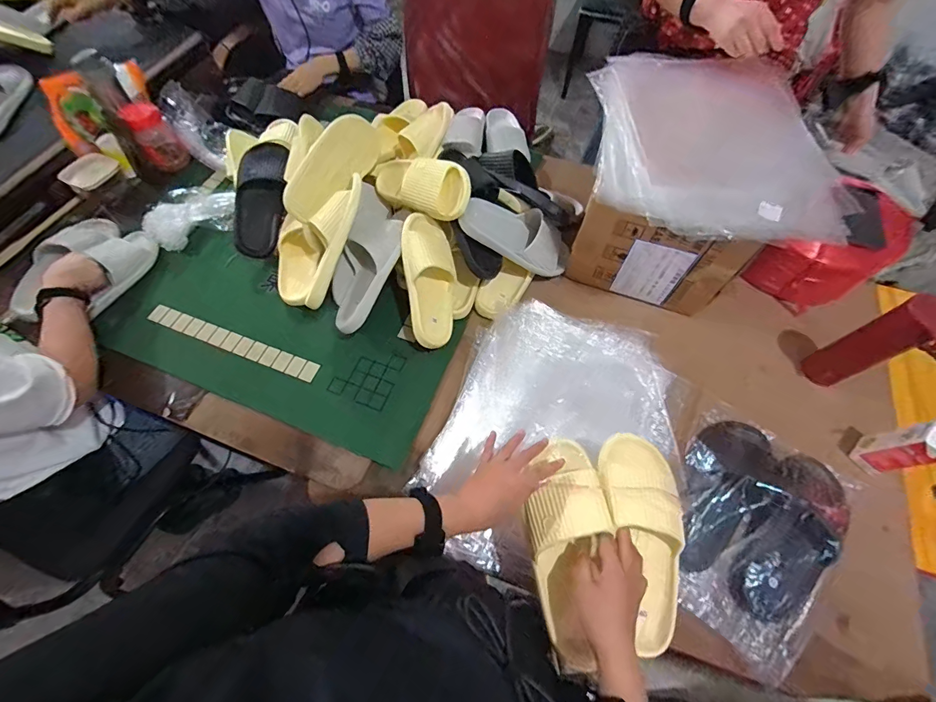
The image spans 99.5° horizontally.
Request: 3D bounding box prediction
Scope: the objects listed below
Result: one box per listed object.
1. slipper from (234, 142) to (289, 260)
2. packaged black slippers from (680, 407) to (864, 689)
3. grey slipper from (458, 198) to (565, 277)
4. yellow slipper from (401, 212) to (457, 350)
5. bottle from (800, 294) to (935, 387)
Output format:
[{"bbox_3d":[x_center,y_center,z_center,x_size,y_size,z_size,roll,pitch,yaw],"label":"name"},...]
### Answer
[{"bbox_3d":[-0.464,-0.342,0.892,0.117,0.063,0.261,9,93,4],"label":"slipper"},{"bbox_3d":[0.447,0.260,0.623,0.246,0.087,0.335,42,70,18],"label":"packaged black slippers"},{"bbox_3d":[0.104,-0.231,0.797,0.240,0.079,0.103,24,64,-14],"label":"grey slipper"},{"bbox_3d":[-0.071,-0.135,0.760,0.097,0.067,0.255,-6,93,-4],"label":"yellow slipper"},{"bbox_3d":[0.669,-0.009,0.655,0.059,0.203,0.067,-32,69,-15],"label":"bottle"}]

